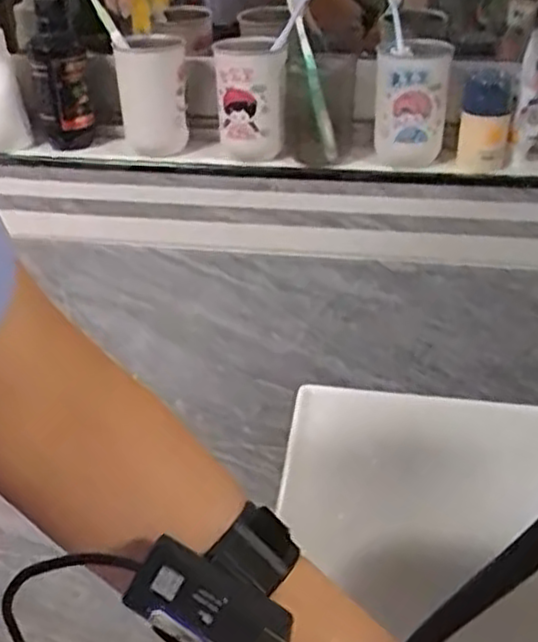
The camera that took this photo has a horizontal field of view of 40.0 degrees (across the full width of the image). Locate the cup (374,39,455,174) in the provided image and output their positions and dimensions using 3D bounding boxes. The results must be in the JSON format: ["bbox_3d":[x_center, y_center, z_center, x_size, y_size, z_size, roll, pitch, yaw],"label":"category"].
[{"bbox_3d":[0.152,-0.229,0.790,0.074,0.120,0.071,4,35,8],"label":"cup"}]

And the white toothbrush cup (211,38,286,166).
[{"bbox_3d":[-0.021,-0.239,0.814,0.074,0.119,0.086,-2,35,0],"label":"white toothbrush cup"}]

